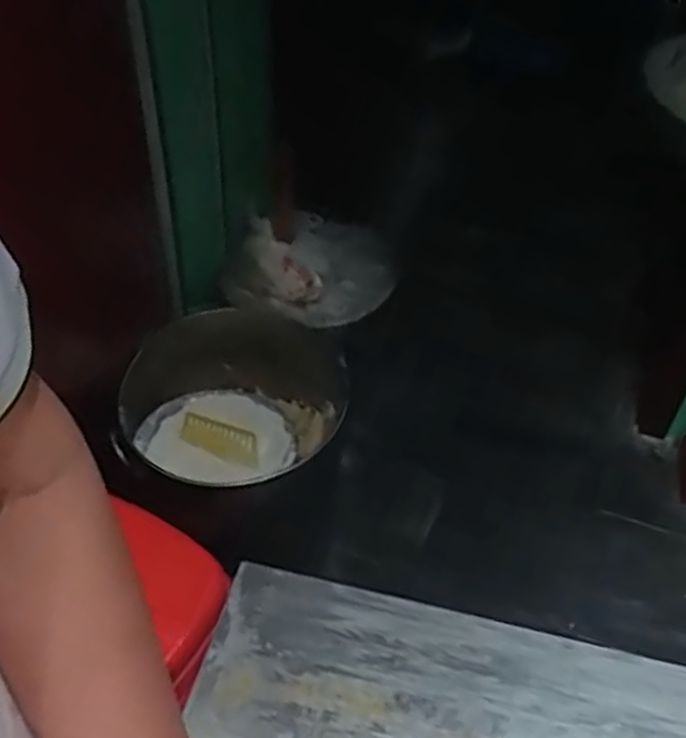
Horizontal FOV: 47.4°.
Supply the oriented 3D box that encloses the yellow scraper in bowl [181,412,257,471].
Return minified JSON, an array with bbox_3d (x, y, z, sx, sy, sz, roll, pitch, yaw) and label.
[{"bbox_3d":[-0.227,0.131,1.438,0.153,0.071,0.011,18,21,14],"label":"yellow scraper in bowl"}]

